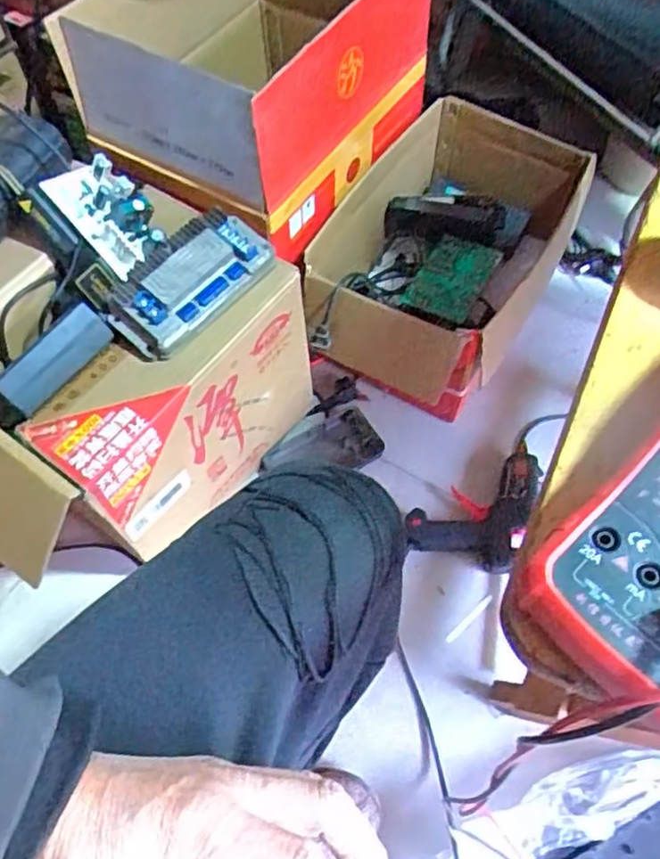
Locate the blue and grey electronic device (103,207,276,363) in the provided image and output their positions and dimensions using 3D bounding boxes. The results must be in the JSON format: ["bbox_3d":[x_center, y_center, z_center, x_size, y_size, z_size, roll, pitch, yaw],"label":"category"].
[{"bbox_3d":[-0.144,-0.157,0.699,0.178,0.053,0.101,-41,66,-19],"label":"blue and grey electronic device"}]

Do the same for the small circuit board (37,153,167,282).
[{"bbox_3d":[-0.239,-0.233,0.721,0.078,0.029,0.138,-40,82,-5],"label":"small circuit board"}]

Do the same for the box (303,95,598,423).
[{"bbox_3d":[0.159,-0.231,0.962,0.264,0.203,0.419,26,64,16],"label":"box"}]

